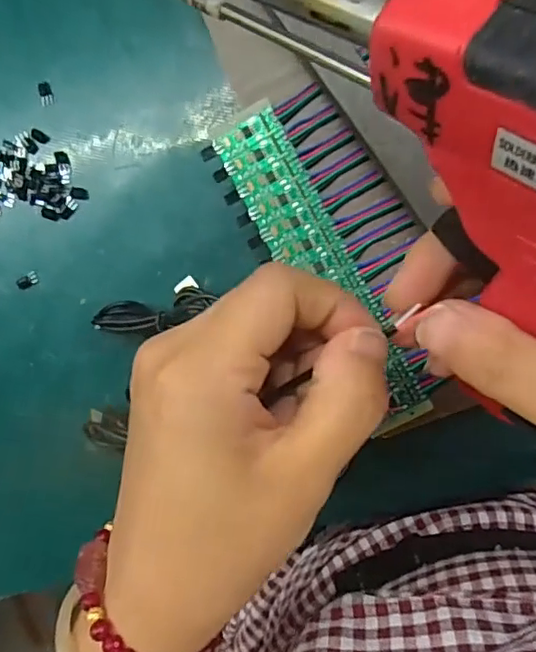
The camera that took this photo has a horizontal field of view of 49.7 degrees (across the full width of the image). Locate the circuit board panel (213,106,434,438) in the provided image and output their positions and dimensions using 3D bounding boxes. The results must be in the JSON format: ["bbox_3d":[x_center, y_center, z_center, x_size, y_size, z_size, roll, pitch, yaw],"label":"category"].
[{"bbox_3d":[0.026,-0.024,0.274,0.033,0.004,0.161,-29,92,8],"label":"circuit board panel"}]

